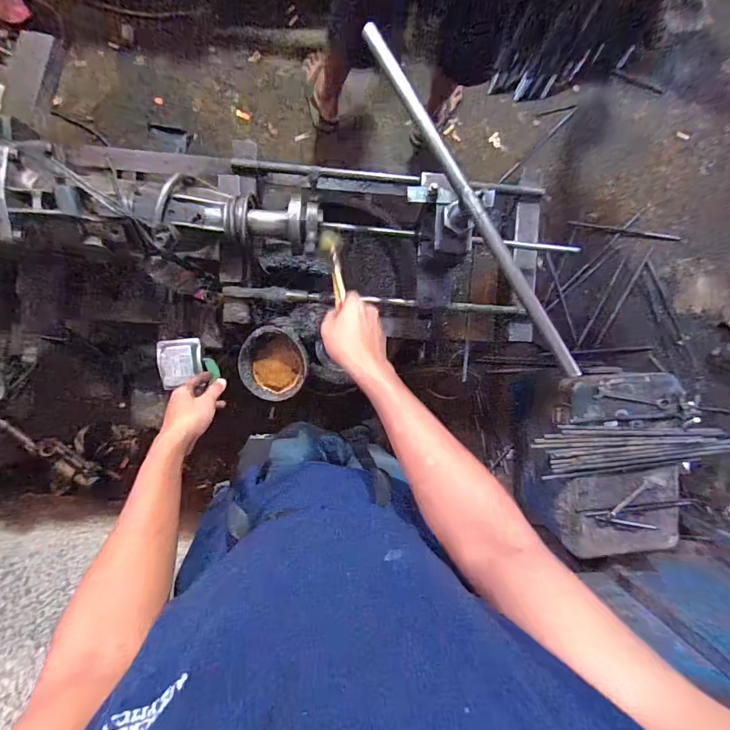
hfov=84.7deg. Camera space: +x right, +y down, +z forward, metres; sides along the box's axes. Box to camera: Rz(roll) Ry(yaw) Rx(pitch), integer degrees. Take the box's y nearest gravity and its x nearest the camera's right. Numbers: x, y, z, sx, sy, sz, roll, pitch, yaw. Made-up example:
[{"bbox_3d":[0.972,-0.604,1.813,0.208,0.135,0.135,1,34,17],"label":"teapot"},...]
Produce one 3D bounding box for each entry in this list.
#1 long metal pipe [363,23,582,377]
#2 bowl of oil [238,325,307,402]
[{"bbox_3d":[0.129,-0.190,0.480,0.016,0.015,0.474,-32,93,-2],"label":"long metal pipe"},{"bbox_3d":[-0.160,-0.010,0.719,0.130,0.065,0.130,-1,109,-3],"label":"bowl of oil"}]

